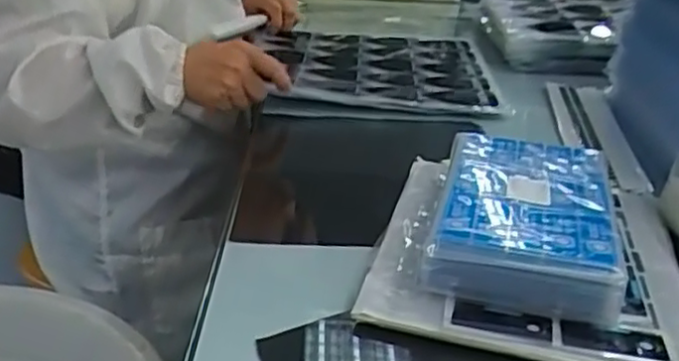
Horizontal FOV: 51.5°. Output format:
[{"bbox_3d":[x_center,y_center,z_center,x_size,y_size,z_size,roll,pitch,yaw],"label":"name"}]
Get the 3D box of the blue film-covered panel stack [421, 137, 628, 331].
[{"bbox_3d":[0.133,0.028,0.506,0.117,0.052,0.181,8,27,13],"label":"blue film-covered panel stack"}]

